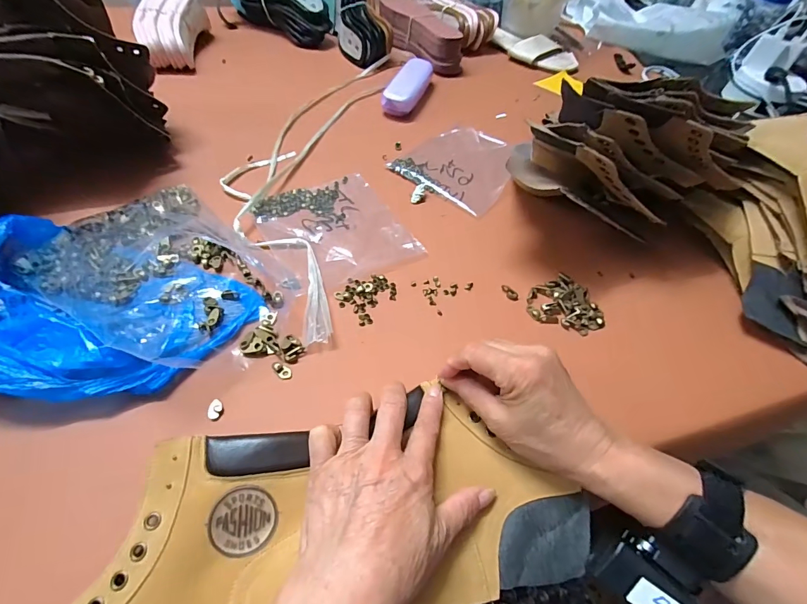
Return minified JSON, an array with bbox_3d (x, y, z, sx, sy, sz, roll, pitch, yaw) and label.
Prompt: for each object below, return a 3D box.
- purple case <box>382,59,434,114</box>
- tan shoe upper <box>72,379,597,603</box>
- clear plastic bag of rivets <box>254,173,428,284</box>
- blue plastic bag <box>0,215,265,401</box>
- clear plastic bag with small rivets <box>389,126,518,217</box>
[{"bbox_3d":[0.009,-0.324,0.605,0.044,0.034,0.135,19,54,10],"label":"purple case"},{"bbox_3d":[-0.034,0.145,0.259,0.314,0.039,0.140,-5,53,-13],"label":"tan shoe upper"},{"bbox_3d":[-0.076,-0.083,0.433,0.137,0.010,0.149,-23,58,-20],"label":"clear plastic bag of rivets"},{"bbox_3d":[-0.252,-0.002,0.312,0.237,0.068,0.162,13,53,6],"label":"blue plastic bag"},{"bbox_3d":[0.079,-0.181,0.524,0.133,0.010,0.155,32,57,18],"label":"clear plastic bag with small rivets"}]

